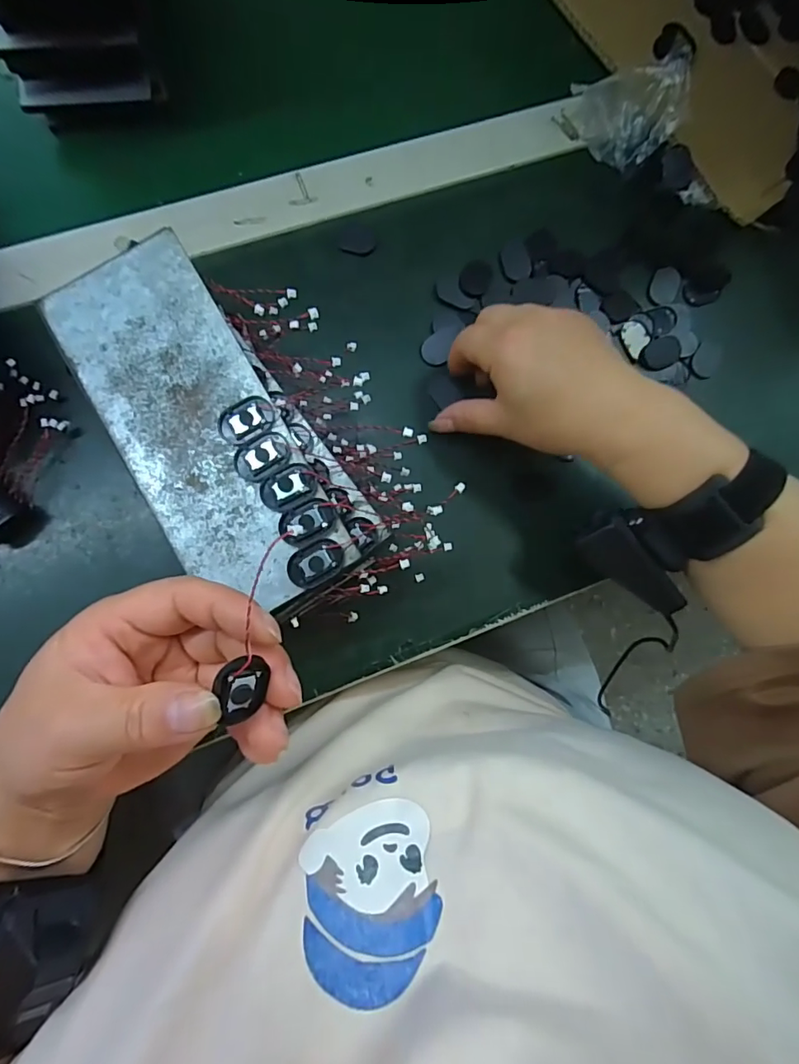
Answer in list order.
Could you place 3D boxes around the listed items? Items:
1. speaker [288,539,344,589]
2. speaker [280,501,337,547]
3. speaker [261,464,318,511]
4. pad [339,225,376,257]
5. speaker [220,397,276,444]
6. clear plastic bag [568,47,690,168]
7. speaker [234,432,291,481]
[{"bbox_3d":[-0.040,0.015,0.251,0.028,0.004,0.018,-33,88,-8],"label":"speaker"},{"bbox_3d":[-0.045,-0.004,0.255,0.028,0.005,0.018,-17,86,-7],"label":"speaker"},{"bbox_3d":[-0.054,-0.023,0.254,0.029,0.004,0.018,-23,87,-7],"label":"speaker"},{"bbox_3d":[-0.028,-0.199,0.350,0.024,0.004,0.022,0,84,-5],"label":"pad"},{"bbox_3d":[-0.076,-0.056,0.259,0.028,0.005,0.020,-22,87,-7],"label":"speaker"},{"bbox_3d":[0.158,-0.290,0.356,0.068,0.049,0.044,9,84,-4],"label":"clear plastic bag"},{"bbox_3d":[-0.068,-0.038,0.256,0.029,0.004,0.017,-33,88,-8],"label":"speaker"}]

